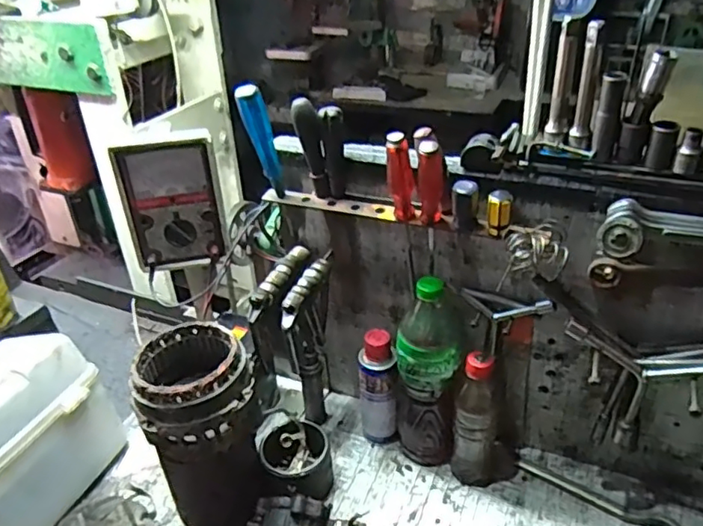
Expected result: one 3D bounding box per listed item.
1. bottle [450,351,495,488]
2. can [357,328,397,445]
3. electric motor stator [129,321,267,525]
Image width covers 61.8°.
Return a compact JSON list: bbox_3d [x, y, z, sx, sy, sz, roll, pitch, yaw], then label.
[{"bbox_3d":[0.152,0.191,0.706,0.060,0.189,0.046,5,33,12],"label":"bottle"},{"bbox_3d":[0.035,0.170,0.780,0.052,0.170,0.046,-3,32,-1],"label":"can"},{"bbox_3d":[-0.169,0.198,0.696,0.120,0.233,0.127,-17,35,-22],"label":"electric motor stator"}]

